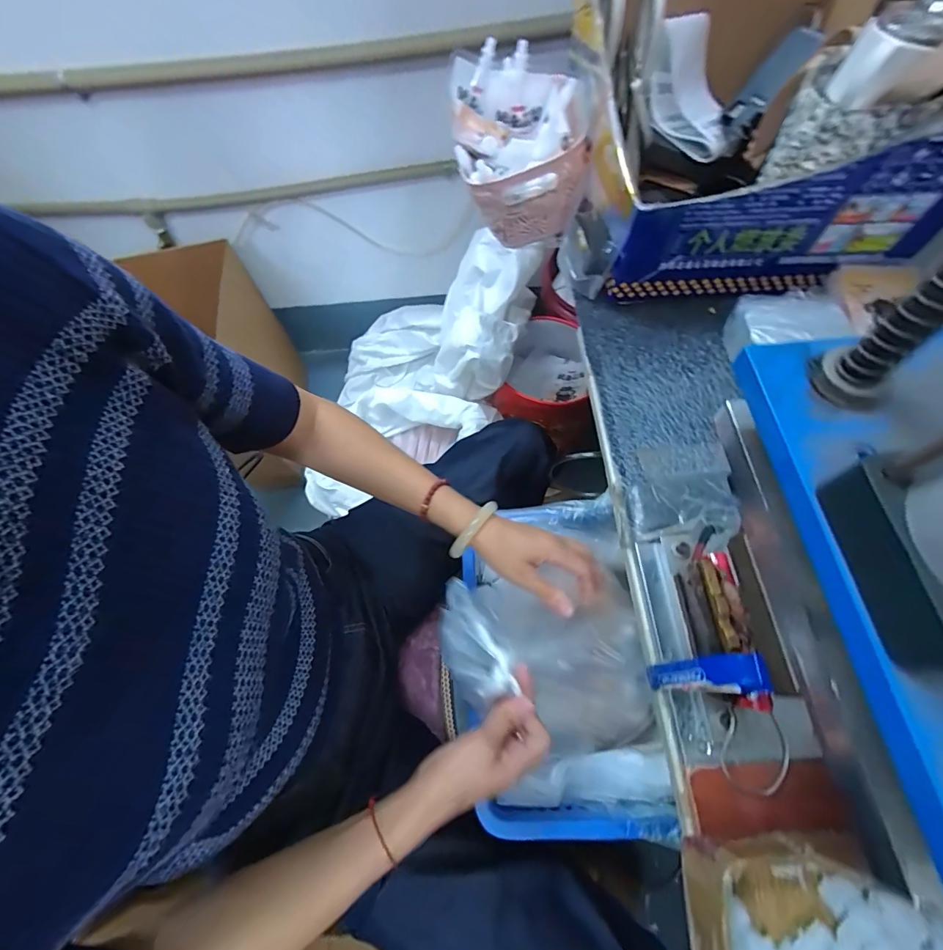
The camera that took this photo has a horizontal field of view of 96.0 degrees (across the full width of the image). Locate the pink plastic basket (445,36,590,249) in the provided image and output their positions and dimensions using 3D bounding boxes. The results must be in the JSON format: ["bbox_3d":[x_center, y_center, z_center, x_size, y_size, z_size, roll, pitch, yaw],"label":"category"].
[{"bbox_3d":[0.062,-0.473,0.618,0.166,0.120,0.264,-8,64,0],"label":"pink plastic basket"}]

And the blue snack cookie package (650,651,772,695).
[{"bbox_3d":[0.183,0.163,0.344,0.018,0.111,0.025,9,62,-20],"label":"blue snack cookie package"}]

